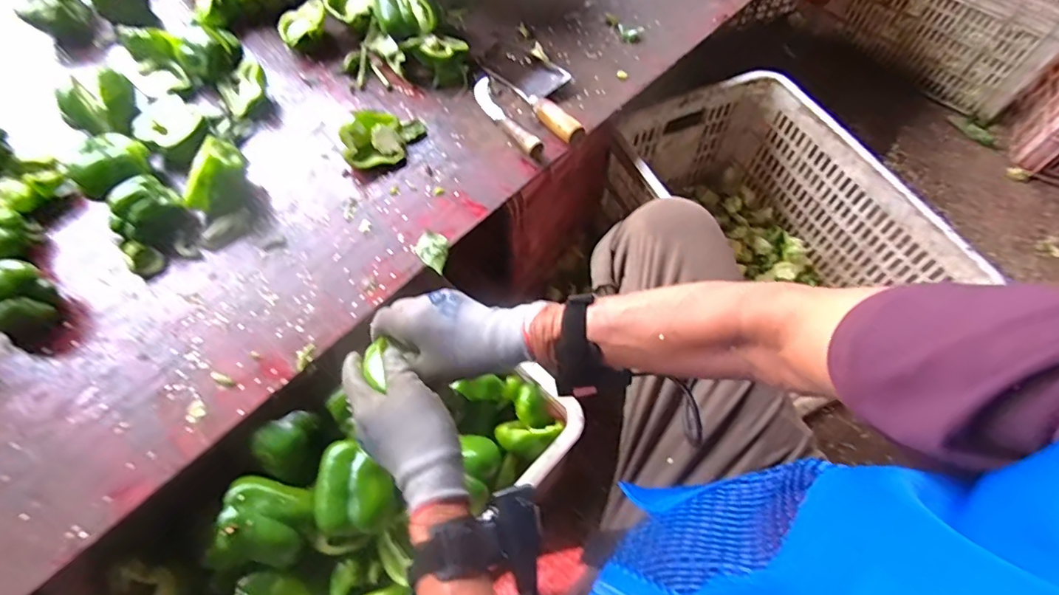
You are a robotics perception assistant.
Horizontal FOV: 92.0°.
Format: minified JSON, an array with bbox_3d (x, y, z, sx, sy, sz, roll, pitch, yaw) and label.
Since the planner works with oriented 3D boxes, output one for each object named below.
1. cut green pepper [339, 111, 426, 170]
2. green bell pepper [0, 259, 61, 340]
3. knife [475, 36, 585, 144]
[{"bbox_3d":[-0.197,-0.219,0.695,0.117,0.048,0.063,-21,63,-12],"label":"cut green pepper"},{"bbox_3d":[-0.559,0.002,0.554,0.061,0.068,0.070,-16,62,-9],"label":"green bell pepper"},{"bbox_3d":[0.018,-0.322,0.761,0.090,0.035,0.242,-32,66,-20],"label":"knife"}]

